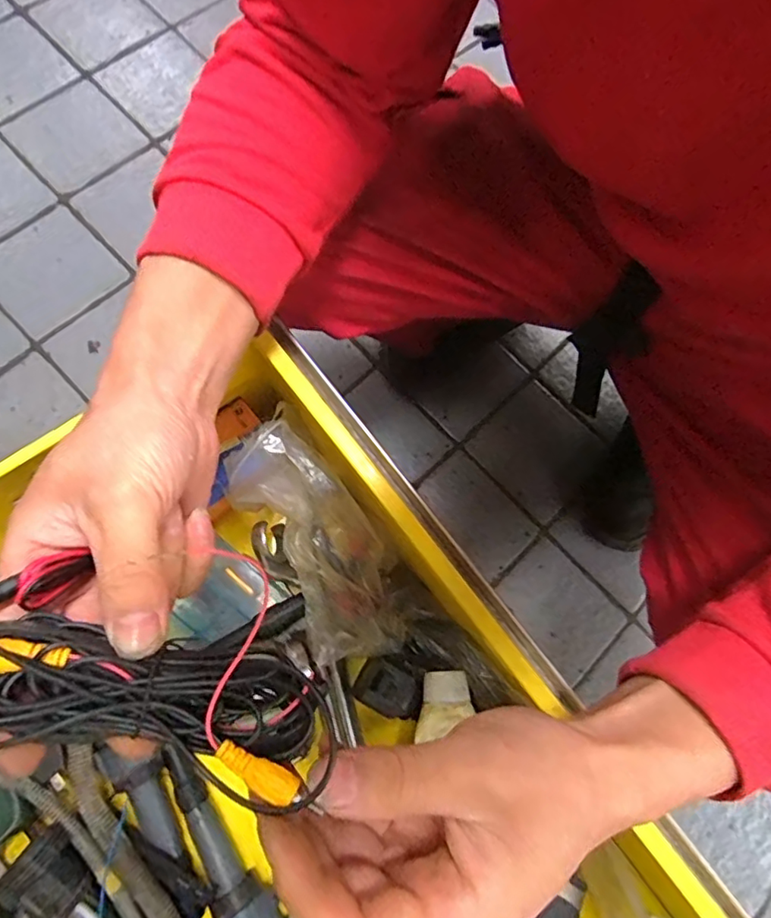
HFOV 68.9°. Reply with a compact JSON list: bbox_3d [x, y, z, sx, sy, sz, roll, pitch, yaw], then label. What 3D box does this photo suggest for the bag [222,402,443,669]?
[{"bbox_3d":[-0.046,0.065,0.417,0.091,0.044,0.195,-35,107,-12],"label":"bag"}]

